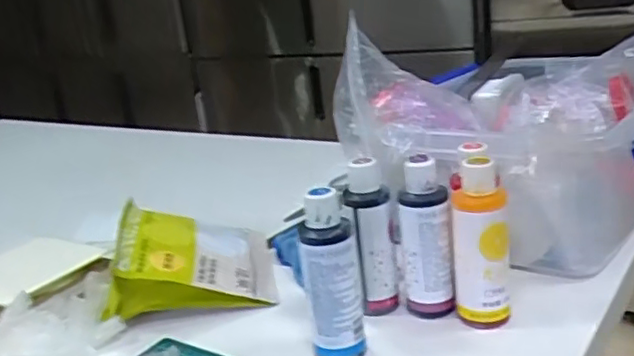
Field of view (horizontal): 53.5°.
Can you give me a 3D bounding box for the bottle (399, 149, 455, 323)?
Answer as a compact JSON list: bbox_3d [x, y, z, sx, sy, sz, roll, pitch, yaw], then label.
[{"bbox_3d":[0.096,0.057,0.560,0.036,0.149,0.035,-19,22,-32],"label":"bottle"}]

